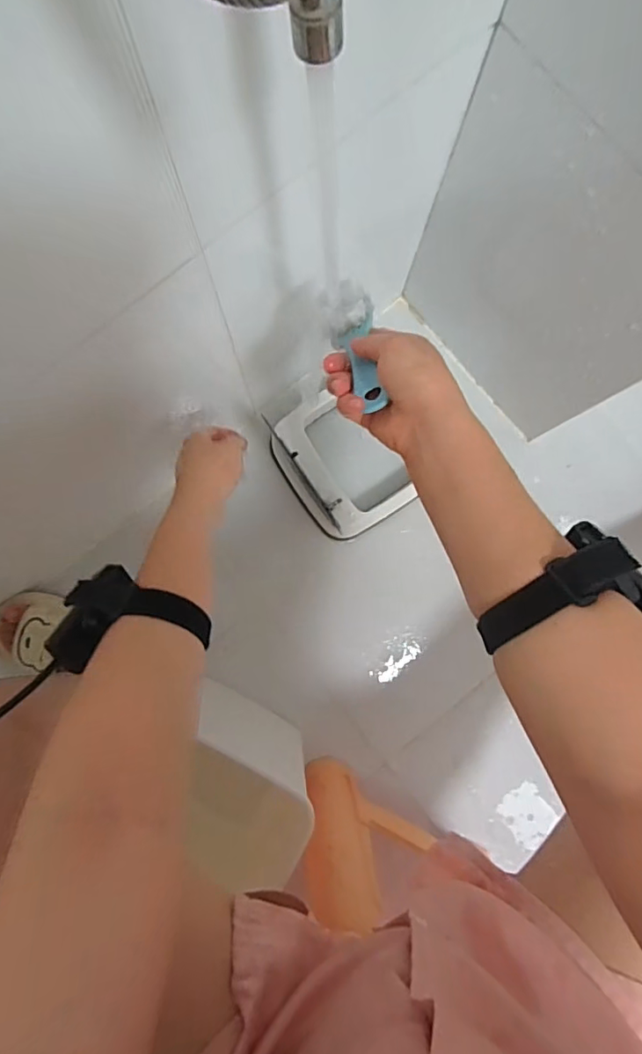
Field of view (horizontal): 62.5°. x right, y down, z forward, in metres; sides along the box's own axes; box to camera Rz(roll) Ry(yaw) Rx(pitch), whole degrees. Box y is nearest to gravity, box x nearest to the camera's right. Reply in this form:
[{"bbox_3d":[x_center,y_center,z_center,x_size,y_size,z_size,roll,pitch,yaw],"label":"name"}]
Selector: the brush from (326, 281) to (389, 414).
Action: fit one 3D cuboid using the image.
[{"bbox_3d":[0.028,-0.134,0.404,0.033,0.027,0.129,-8,62,-2],"label":"brush"}]

